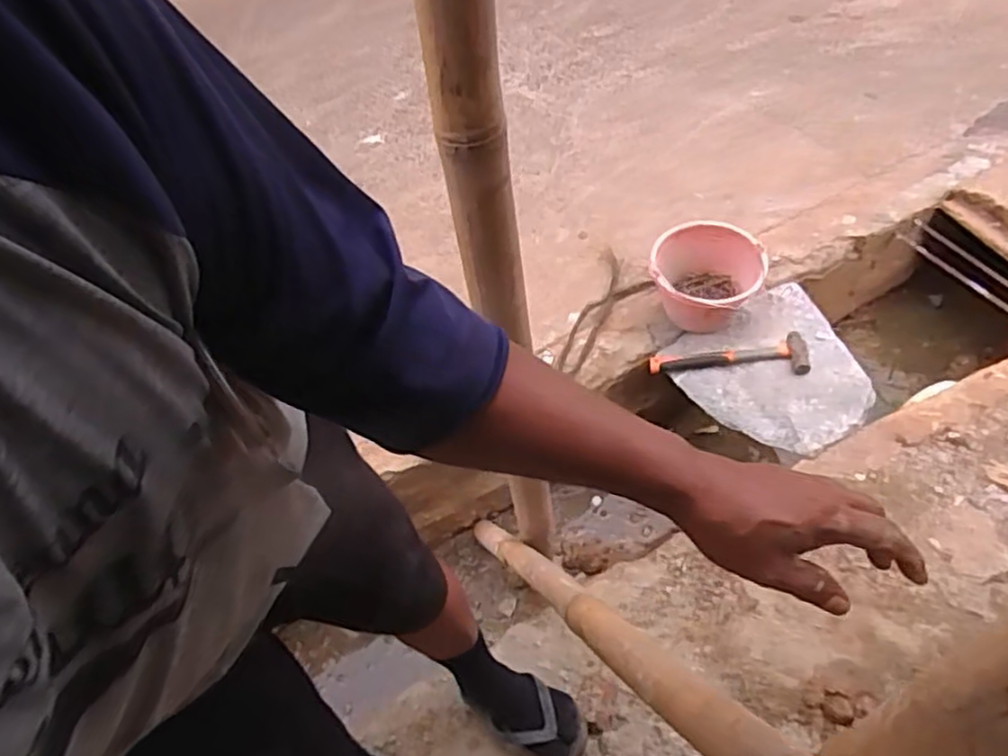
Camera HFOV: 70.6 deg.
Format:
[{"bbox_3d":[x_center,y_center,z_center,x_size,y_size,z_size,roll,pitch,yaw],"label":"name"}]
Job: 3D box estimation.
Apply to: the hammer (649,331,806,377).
[{"bbox_3d":[0.510,-0.048,1.590,0.310,0.037,0.102,-4,45,23],"label":"hammer"}]

